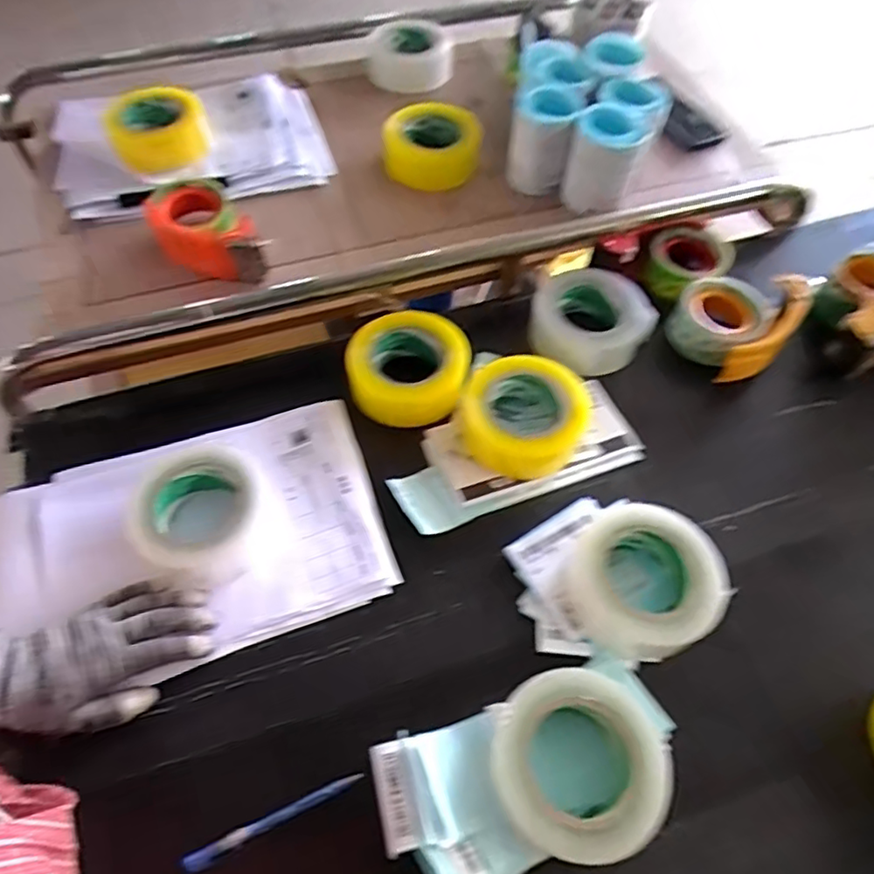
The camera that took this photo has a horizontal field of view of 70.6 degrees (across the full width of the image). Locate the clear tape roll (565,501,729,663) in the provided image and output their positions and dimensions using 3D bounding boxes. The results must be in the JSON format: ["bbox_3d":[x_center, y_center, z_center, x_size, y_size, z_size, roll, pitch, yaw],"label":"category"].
[{"bbox_3d":[0.178,0.120,0.528,0.117,0.069,0.119,0,58,-1],"label":"clear tape roll"}]

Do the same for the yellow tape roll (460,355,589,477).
[{"bbox_3d":[0.086,-0.023,0.622,0.119,0.058,0.111,0,58,-1],"label":"yellow tape roll"}]

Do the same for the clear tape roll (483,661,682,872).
[{"bbox_3d":[0.103,0.244,0.462,0.119,0.049,0.123,0,58,-1],"label":"clear tape roll"}]

